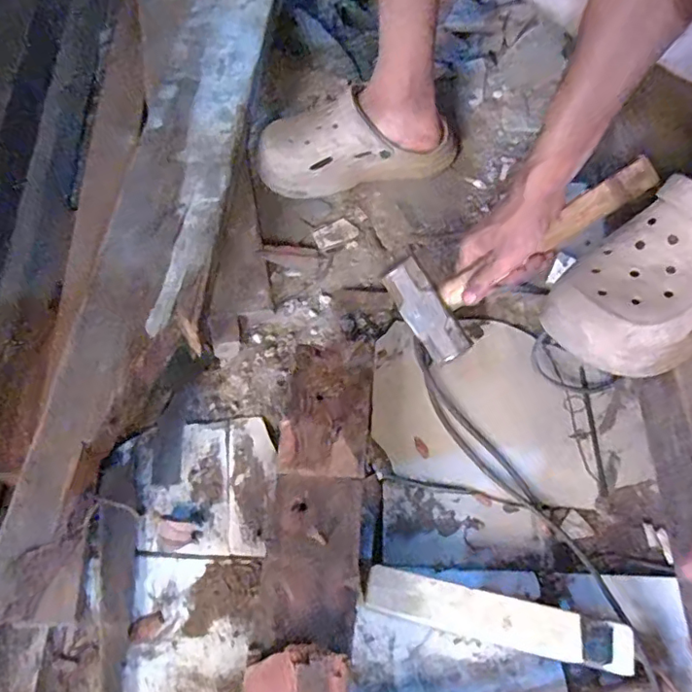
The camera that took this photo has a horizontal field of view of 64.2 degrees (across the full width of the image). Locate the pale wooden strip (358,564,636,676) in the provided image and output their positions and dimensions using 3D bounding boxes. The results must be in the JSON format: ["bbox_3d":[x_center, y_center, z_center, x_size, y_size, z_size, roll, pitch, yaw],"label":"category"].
[{"bbox_3d":[0.131,0.242,0.489,0.231,0.025,0.043,11,66,8],"label":"pale wooden strip"}]

